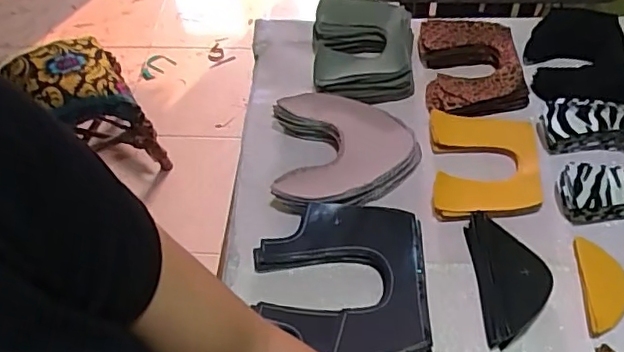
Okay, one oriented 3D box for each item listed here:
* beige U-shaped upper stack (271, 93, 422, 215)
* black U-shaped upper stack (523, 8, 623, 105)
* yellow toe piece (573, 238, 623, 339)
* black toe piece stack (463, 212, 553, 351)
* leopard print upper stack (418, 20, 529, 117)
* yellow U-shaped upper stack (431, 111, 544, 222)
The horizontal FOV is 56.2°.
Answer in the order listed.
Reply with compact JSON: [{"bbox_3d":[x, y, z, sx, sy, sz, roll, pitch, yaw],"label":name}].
[{"bbox_3d":[0.040,-0.028,0.729,0.179,0.058,0.170,1,54,5],"label":"beige U-shaped upper stack"},{"bbox_3d":[0.365,-0.163,0.804,0.117,0.052,0.166,0,53,5],"label":"black U-shaped upper stack"},{"bbox_3d":[0.305,0.115,0.612,0.045,0.008,0.106,3,54,7],"label":"yellow toe piece"},{"bbox_3d":[0.213,0.107,0.622,0.072,0.021,0.142,-3,53,2],"label":"black toe piece stack"},{"bbox_3d":[0.222,-0.153,0.821,0.134,0.035,0.171,-2,53,3],"label":"leopard print upper stack"},{"bbox_3d":[0.209,-0.016,0.705,0.122,0.019,0.162,2,54,6],"label":"yellow U-shaped upper stack"}]

